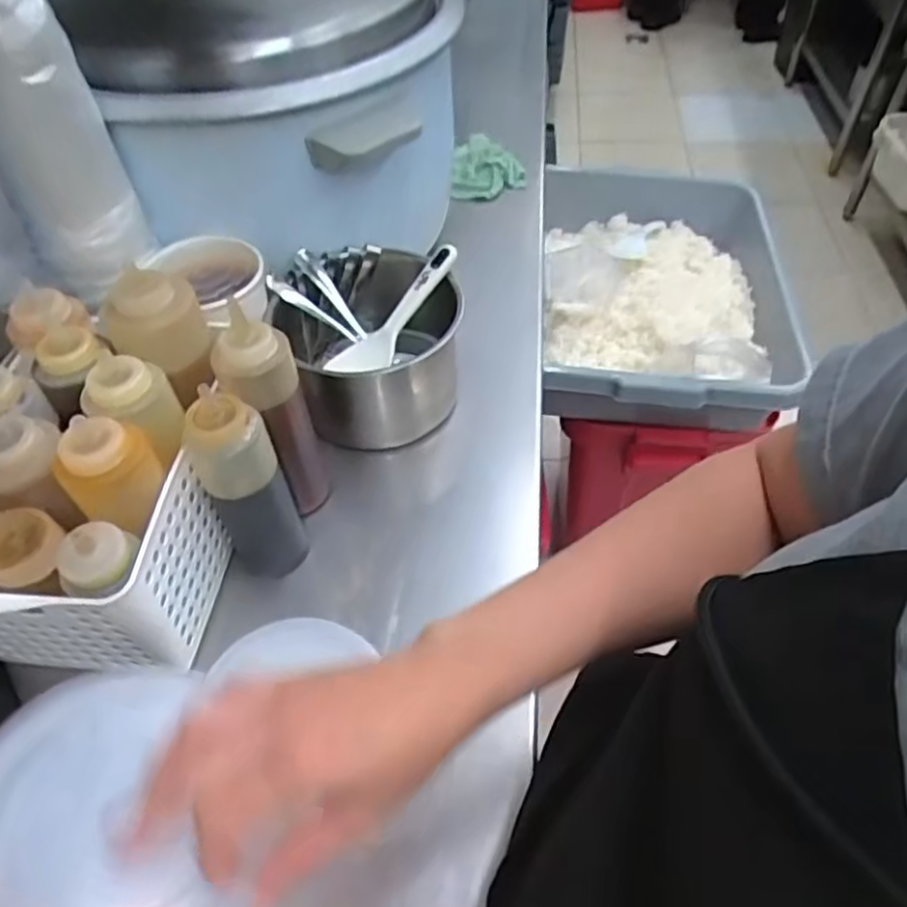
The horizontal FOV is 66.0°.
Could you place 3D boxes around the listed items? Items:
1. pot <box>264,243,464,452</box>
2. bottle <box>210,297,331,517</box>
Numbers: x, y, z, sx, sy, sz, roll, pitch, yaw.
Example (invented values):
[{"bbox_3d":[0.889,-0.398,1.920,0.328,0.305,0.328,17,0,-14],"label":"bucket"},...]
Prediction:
[{"bbox_3d":[-0.079,-0.104,0.675,0.173,0.119,0.156,-9,51,-5],"label":"pot"},{"bbox_3d":[-0.140,-0.024,0.559,0.052,0.187,0.049,15,53,14],"label":"bottle"}]

